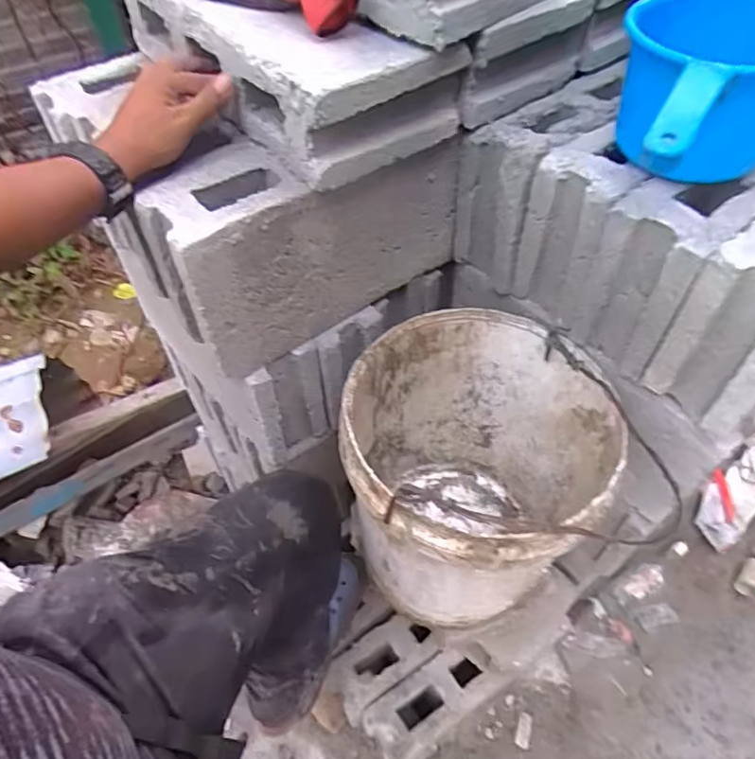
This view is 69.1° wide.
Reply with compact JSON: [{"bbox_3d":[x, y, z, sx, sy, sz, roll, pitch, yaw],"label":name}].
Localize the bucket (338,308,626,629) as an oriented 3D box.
[{"bbox_3d":[0.114,0.141,0.732,0.302,0.359,0.294,0,51,0],"label":"bucket"}]

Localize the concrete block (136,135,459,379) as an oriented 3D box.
[{"bbox_3d":[-0.068,-0.167,0.635,0.345,0.199,0.122,-30,57,-21],"label":"concrete block"}]

